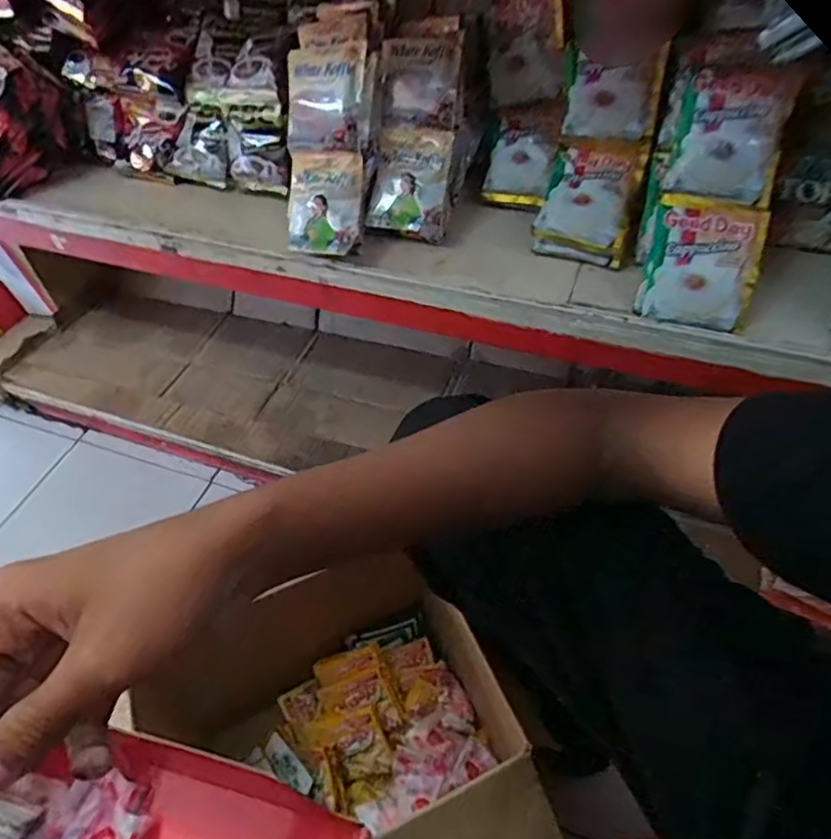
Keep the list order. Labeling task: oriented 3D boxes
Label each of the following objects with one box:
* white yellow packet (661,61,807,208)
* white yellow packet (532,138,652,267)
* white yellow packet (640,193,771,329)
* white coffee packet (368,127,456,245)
[{"bbox_3d":[0.291,-0.262,0.571,0.098,0.033,0.134,21,92,-6],"label":"white yellow packet"},{"bbox_3d":[0.186,-0.231,0.657,0.094,0.026,0.125,16,89,9],"label":"white yellow packet"},{"bbox_3d":[0.265,-0.143,0.567,0.088,0.016,0.109,10,95,8],"label":"white yellow packet"},{"bbox_3d":[-0.005,-0.255,0.682,0.082,0.108,0.032,6,5,4],"label":"white coffee packet"}]

